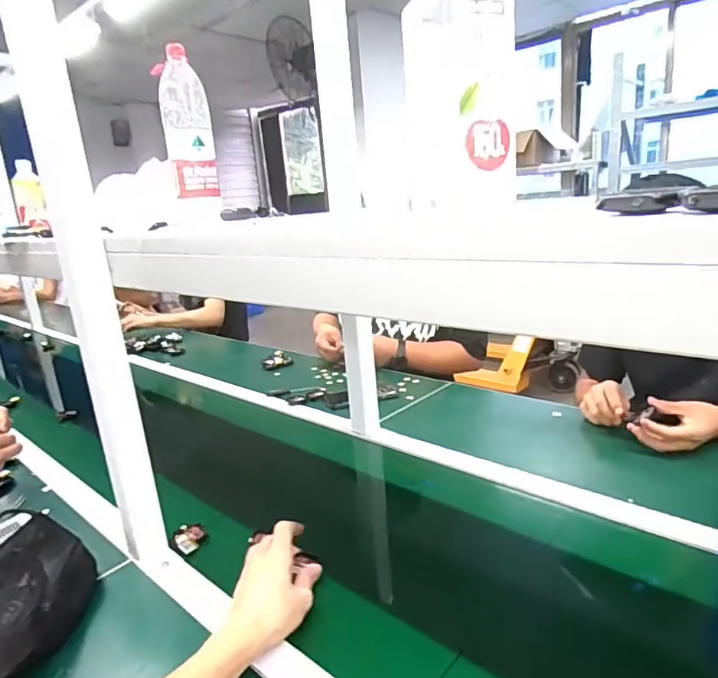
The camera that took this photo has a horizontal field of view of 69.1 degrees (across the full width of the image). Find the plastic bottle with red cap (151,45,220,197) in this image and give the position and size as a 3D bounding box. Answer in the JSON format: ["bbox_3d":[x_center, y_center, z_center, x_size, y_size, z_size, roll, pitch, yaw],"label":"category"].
[{"bbox_3d":[-0.320,-0.394,0.974,0.085,0.247,0.084,-9,15,-11],"label":"plastic bottle with red cap"}]

